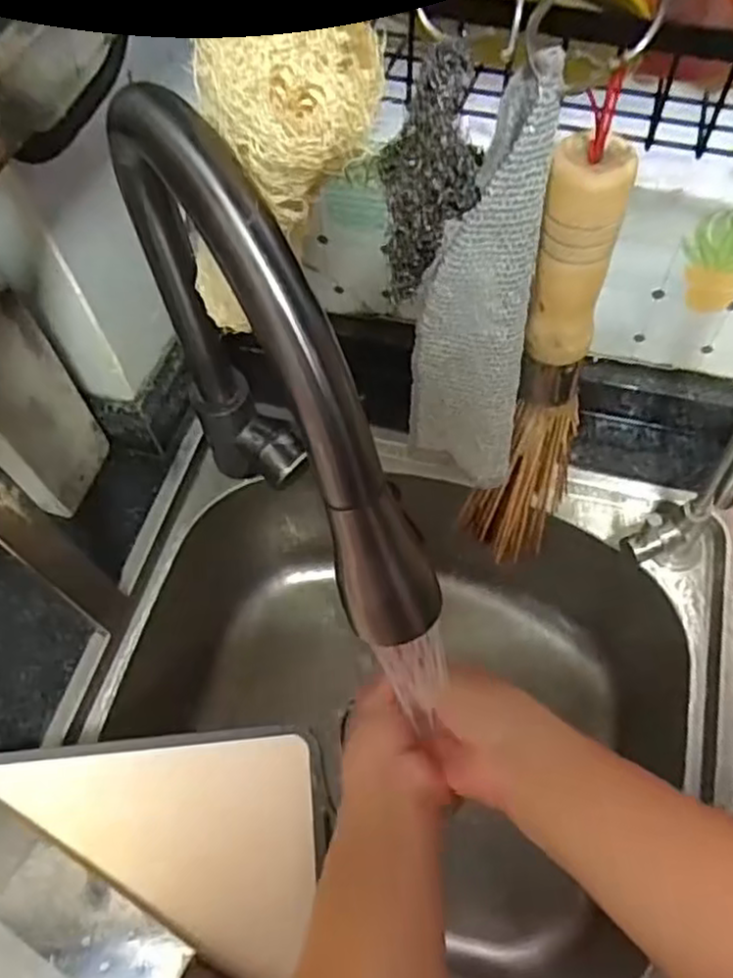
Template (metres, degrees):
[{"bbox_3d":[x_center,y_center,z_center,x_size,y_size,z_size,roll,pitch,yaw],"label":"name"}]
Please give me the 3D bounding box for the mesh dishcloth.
[{"bbox_3d":[0.044,-0.068,0.293,0.047,0.187,0.034,6,62,7],"label":"mesh dishcloth"}]

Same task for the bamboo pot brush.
[{"bbox_3d":[0.082,-0.039,0.337,0.042,0.237,0.047,26,66,16],"label":"bamboo pot brush"}]

